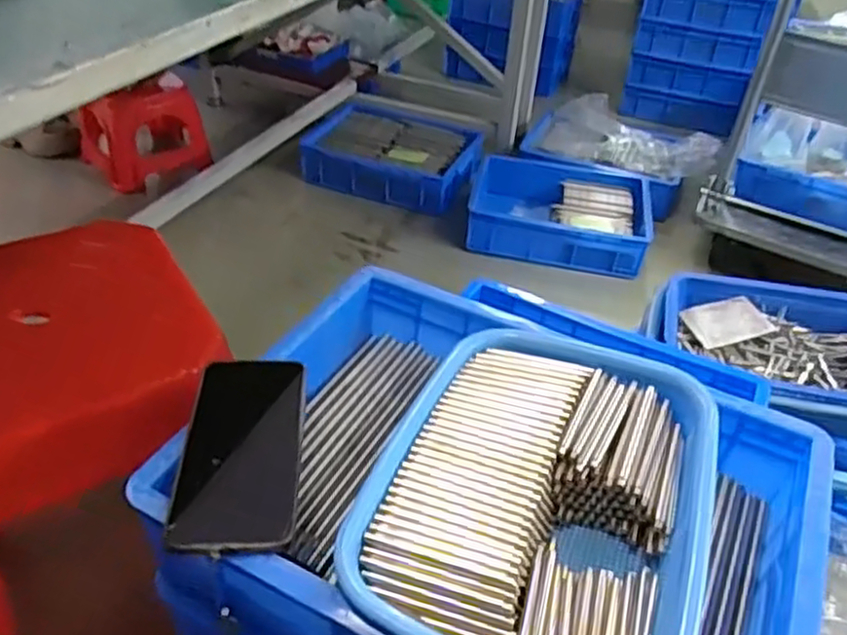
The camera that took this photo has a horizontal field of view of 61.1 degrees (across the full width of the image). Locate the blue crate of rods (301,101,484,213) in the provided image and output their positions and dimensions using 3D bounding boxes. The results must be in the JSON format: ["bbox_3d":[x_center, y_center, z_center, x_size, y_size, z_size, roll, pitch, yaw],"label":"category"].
[{"bbox_3d":[-0.081,-0.438,1.935,0.453,0.118,0.374,15,39,13],"label":"blue crate of rods"}]

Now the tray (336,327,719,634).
[{"bbox_3d":[0.079,0.127,0.498,0.215,0.070,0.292,15,39,12],"label":"tray"}]

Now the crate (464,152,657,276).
[{"bbox_3d":[0.323,-0.246,1.735,0.414,0.124,0.336,10,38,6],"label":"crate"}]

